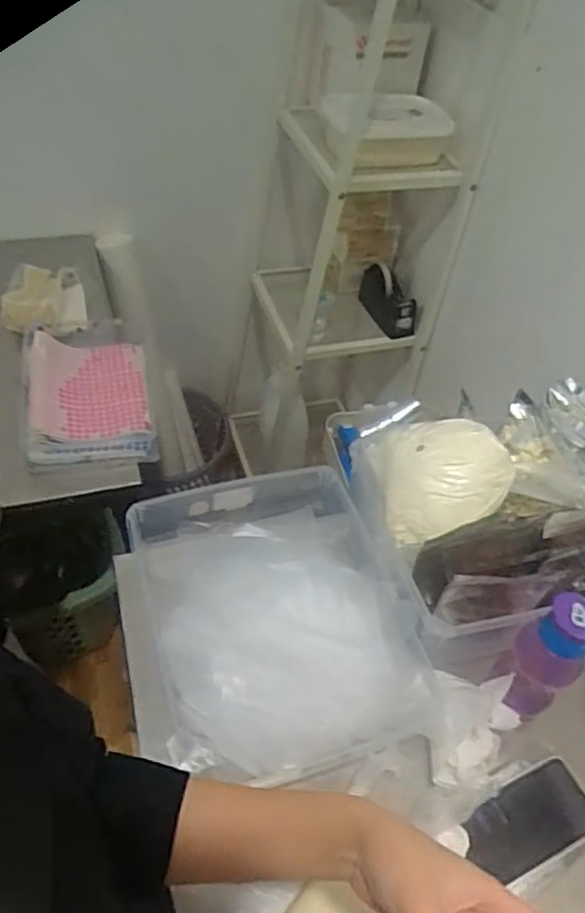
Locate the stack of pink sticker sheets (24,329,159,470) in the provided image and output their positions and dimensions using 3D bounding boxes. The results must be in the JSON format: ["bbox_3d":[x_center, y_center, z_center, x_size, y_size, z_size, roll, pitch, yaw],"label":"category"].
[{"bbox_3d":[-0.306,-0.092,0.992,0.172,0.044,0.248,-8,50,-13],"label":"stack of pink sticker sheets"}]

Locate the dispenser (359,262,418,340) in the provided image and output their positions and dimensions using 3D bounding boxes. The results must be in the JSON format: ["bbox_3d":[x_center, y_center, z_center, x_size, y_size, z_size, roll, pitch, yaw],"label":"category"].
[{"bbox_3d":[0.186,-0.309,1.287,0.051,0.097,0.141,-14,51,-17],"label":"dispenser"}]

